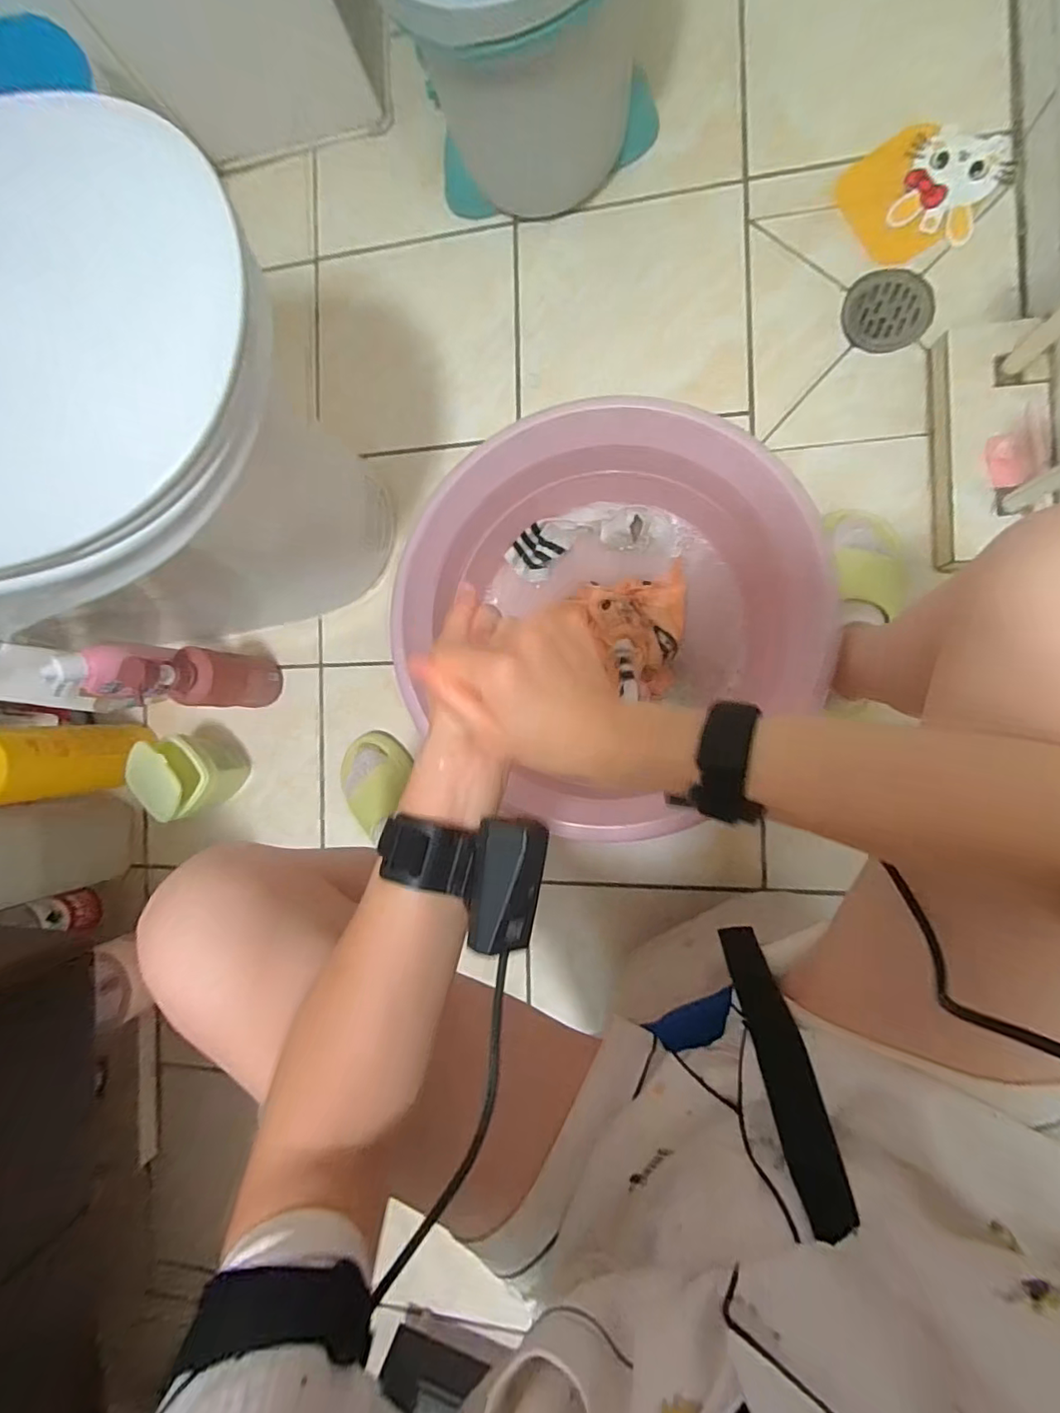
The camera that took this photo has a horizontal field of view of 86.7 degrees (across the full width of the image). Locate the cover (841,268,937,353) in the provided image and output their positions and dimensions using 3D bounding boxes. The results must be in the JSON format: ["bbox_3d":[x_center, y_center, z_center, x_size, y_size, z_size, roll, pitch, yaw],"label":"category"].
[{"bbox_3d":[0.456,-0.505,0.715,0.104,0.005,0.100,2,91,10],"label":"cover"}]

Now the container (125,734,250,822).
[{"bbox_3d":[-0.480,0.097,0.801,0.091,0.160,0.096,-36,83,9],"label":"container"}]

